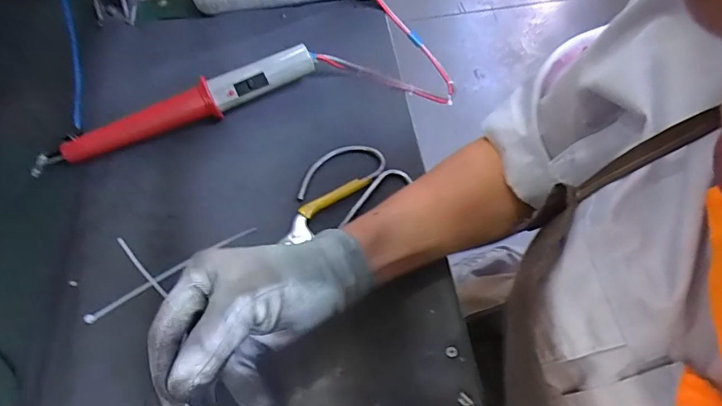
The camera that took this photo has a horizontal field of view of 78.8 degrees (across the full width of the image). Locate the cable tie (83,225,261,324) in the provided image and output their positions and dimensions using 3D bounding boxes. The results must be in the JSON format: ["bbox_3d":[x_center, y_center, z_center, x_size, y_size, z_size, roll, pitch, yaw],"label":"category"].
[{"bbox_3d":[-0.158,0.058,0.372,0.151,0.004,0.008,-30,64,-14],"label":"cable tie"}]

